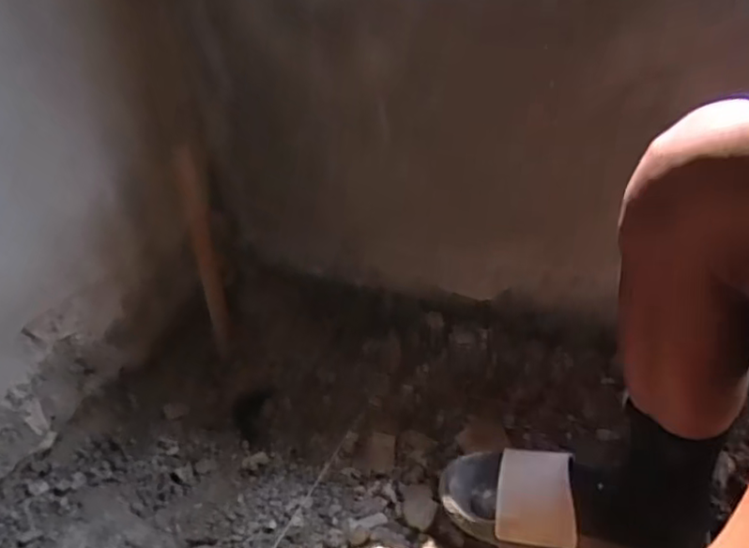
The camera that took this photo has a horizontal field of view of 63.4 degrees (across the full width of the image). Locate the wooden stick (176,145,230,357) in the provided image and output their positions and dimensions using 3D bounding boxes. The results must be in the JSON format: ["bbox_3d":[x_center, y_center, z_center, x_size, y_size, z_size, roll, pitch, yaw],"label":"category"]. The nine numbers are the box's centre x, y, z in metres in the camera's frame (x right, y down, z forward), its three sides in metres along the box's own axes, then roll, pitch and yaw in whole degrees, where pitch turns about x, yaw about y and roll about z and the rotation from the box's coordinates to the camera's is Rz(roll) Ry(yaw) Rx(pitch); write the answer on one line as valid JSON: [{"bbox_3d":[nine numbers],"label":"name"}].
[{"bbox_3d":[-0.239,-0.024,0.861,0.031,0.303,0.033,-18,31,-20],"label":"wooden stick"}]

